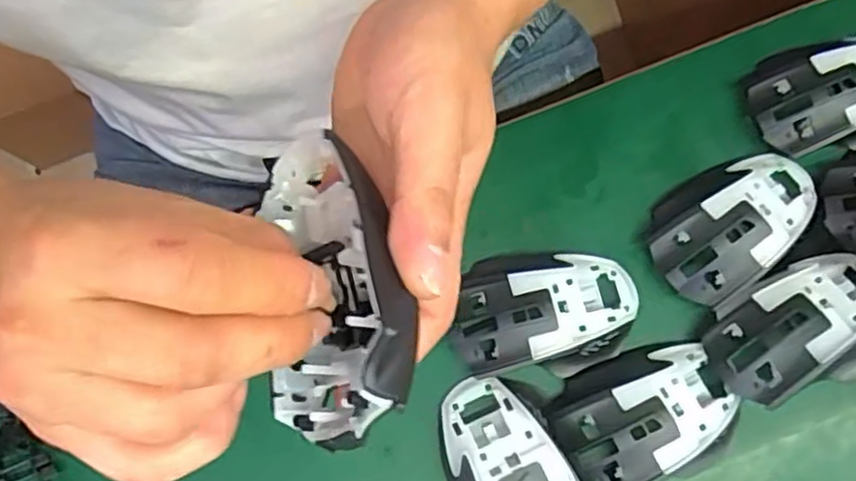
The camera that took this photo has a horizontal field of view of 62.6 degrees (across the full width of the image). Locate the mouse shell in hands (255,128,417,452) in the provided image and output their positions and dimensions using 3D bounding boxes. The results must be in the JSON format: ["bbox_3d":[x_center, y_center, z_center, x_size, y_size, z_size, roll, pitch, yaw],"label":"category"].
[{"bbox_3d":[-0.032,0.014,0.259,0.036,0.072,0.114,3,57,-32],"label":"mouse shell in hands"}]

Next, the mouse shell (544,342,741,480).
[{"bbox_3d":[0.130,0.104,0.414,0.103,0.030,0.075,-20,79,-3],"label":"mouse shell"}]

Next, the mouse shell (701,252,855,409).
[{"bbox_3d":[0.220,0.047,0.411,0.111,0.037,0.071,-26,52,-1],"label":"mouse shell"}]

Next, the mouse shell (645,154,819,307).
[{"bbox_3d":[0.194,-0.016,0.443,0.117,0.033,0.071,-38,80,-7],"label":"mouse shell"}]

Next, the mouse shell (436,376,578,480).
[{"bbox_3d":[0.047,0.138,0.412,0.071,0.036,0.118,-25,79,-4],"label":"mouse shell"}]

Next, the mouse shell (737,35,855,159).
[{"bbox_3d":[0.265,-0.103,0.458,0.107,0.030,0.066,-23,79,-3],"label":"mouse shell"}]

